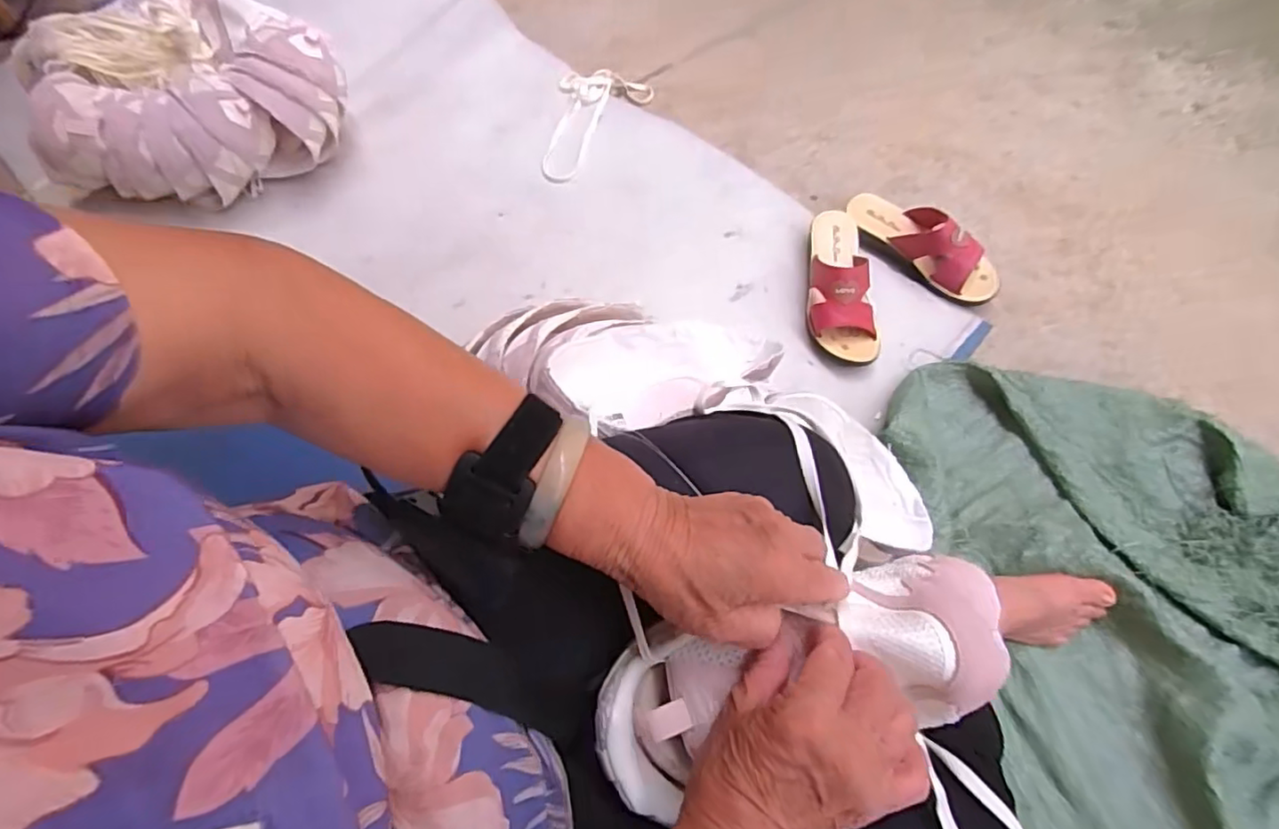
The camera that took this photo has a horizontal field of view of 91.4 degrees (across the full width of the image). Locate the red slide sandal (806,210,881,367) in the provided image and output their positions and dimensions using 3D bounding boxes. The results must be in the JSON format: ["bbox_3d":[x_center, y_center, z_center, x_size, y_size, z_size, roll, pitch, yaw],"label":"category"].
[{"bbox_3d":[0.268,-0.181,0.841,0.085,0.074,0.226,-5,69,4],"label":"red slide sandal"}]

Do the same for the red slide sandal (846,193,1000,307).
[{"bbox_3d":[0.396,-0.242,0.869,0.230,0.072,0.081,39,77,17],"label":"red slide sandal"}]

